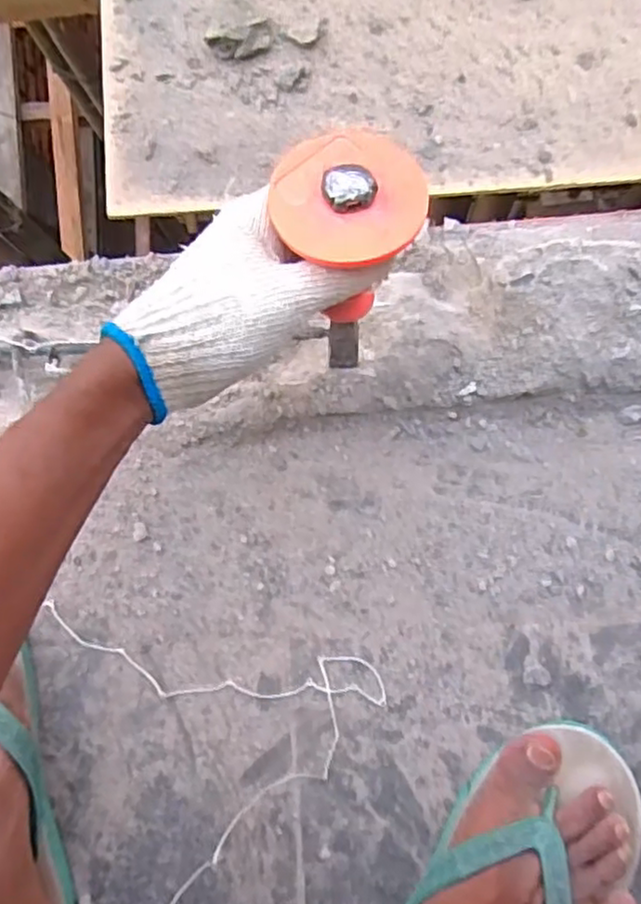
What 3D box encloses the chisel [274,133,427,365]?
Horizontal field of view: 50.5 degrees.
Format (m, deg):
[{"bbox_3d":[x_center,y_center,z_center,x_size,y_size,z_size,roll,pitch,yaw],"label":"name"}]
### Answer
[{"bbox_3d":[0.015,-0.100,0.408,0.074,0.176,0.073,0,66,0],"label":"chisel"}]

